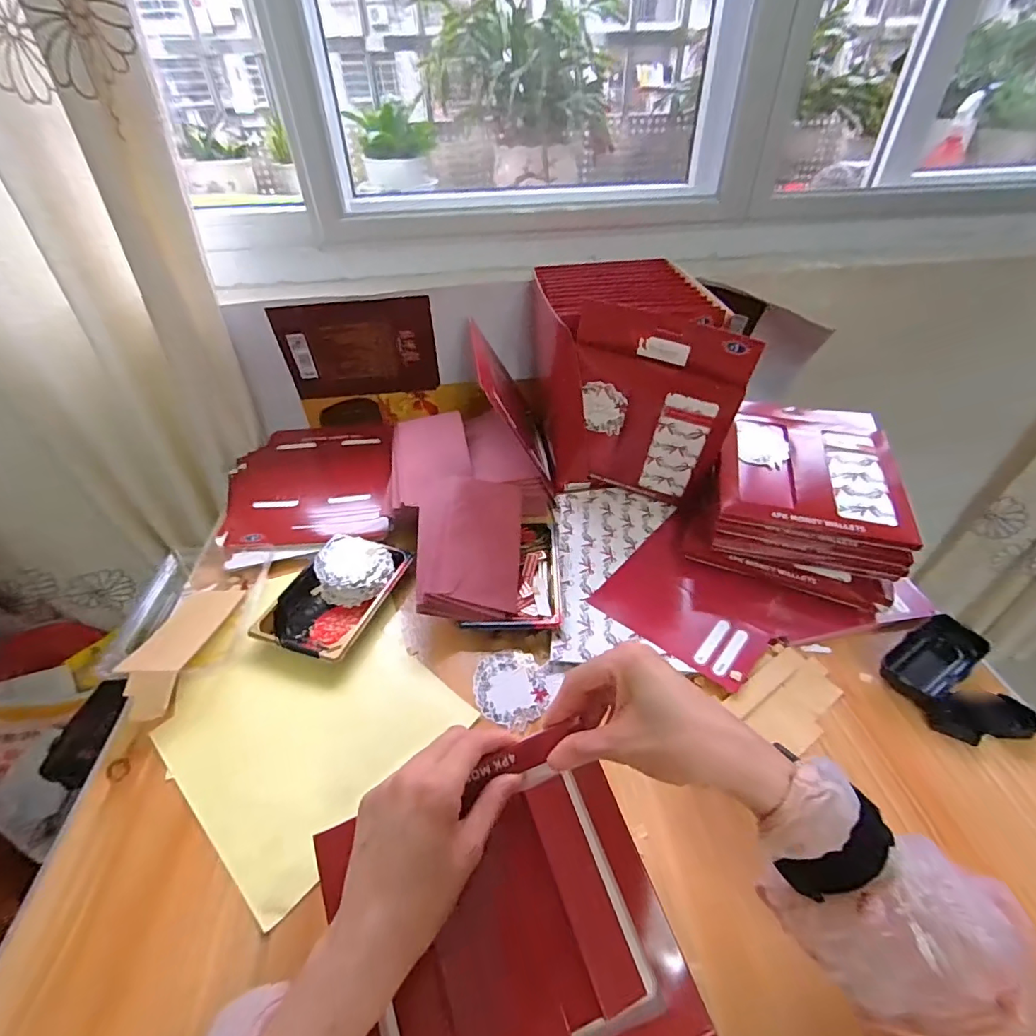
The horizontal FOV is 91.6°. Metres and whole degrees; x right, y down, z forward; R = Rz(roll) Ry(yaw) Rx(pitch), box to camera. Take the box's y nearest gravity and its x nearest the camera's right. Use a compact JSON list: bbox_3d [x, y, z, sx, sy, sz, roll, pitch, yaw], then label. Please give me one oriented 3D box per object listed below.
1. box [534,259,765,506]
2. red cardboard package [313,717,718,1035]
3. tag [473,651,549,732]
[{"bbox_3d":[0.134,-0.189,0.688,0.211,0.261,0.309,-4,41,-3],"label":"box"},{"bbox_3d":[0.000,0.276,0.303,0.190,0.019,0.231,-20,68,-11],"label":"red cardboard package"},{"bbox_3d":[-0.007,0.167,0.495,0.068,0.004,0.082,-8,41,-8],"label":"tag"}]

